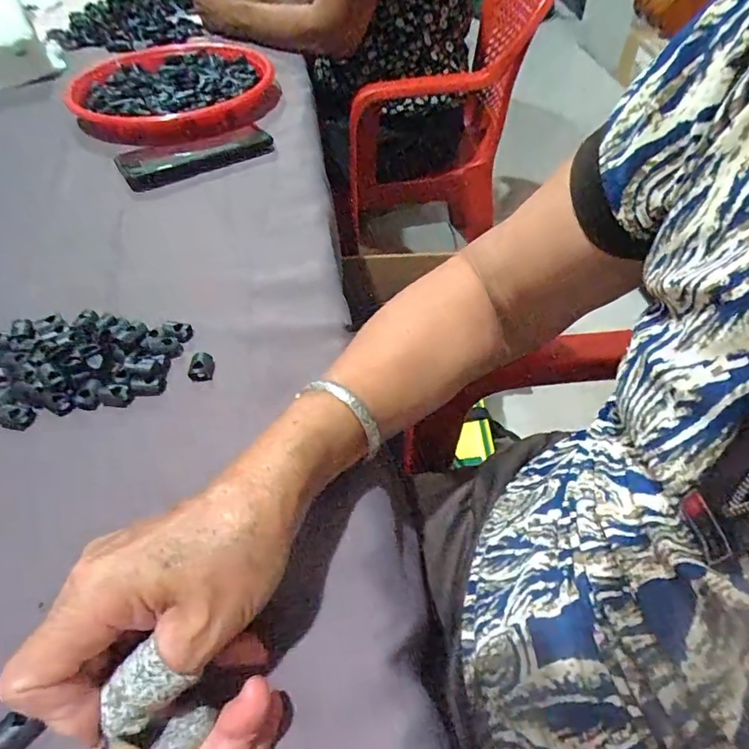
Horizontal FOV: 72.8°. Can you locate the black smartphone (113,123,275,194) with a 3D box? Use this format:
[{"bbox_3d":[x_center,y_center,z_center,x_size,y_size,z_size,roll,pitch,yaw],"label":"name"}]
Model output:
[{"bbox_3d":[-0.193,-0.240,0.545,0.157,0.014,0.075,-29,55,-20],"label":"black smartphone"}]

